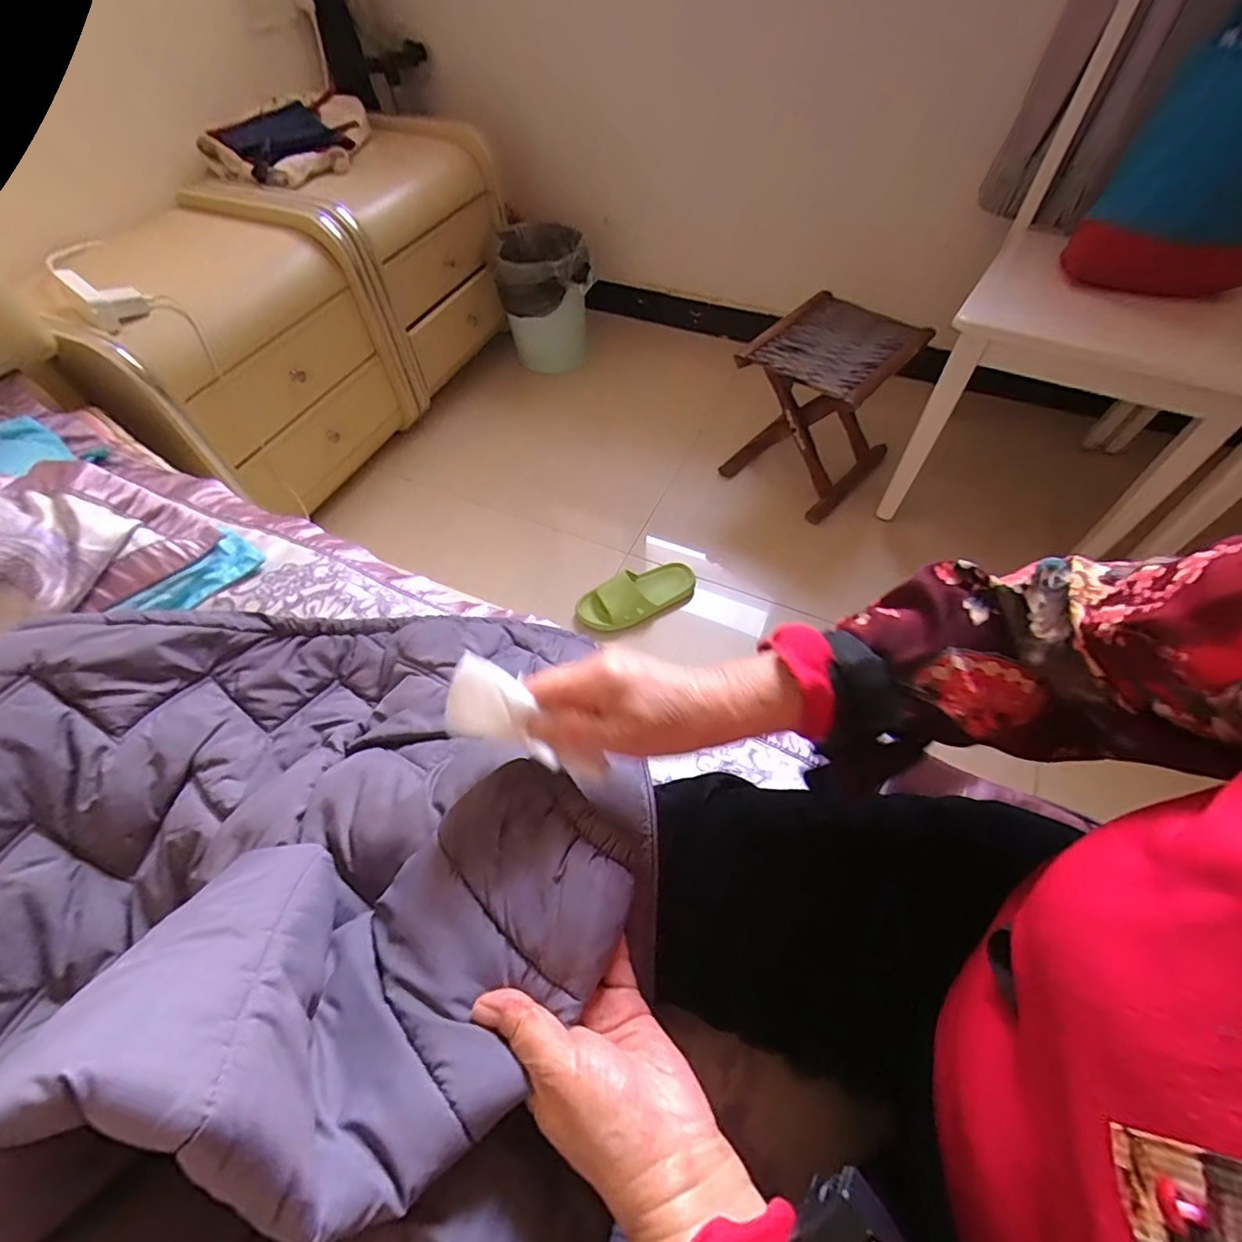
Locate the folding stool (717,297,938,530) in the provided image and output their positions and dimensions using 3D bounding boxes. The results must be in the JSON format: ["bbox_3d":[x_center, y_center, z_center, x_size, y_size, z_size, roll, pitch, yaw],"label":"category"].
[{"bbox_3d":[0.408,-0.428,1.180,0.253,0.332,0.284,37,65,23],"label":"folding stool"}]

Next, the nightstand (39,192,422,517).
[{"bbox_3d":[-0.755,-0.490,1.102,0.392,0.424,0.490,16,58,13],"label":"nightstand"}]

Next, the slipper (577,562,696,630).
[{"bbox_3d":[0.034,-0.049,1.060,0.237,0.065,0.092,-24,58,-13],"label":"slipper"}]

